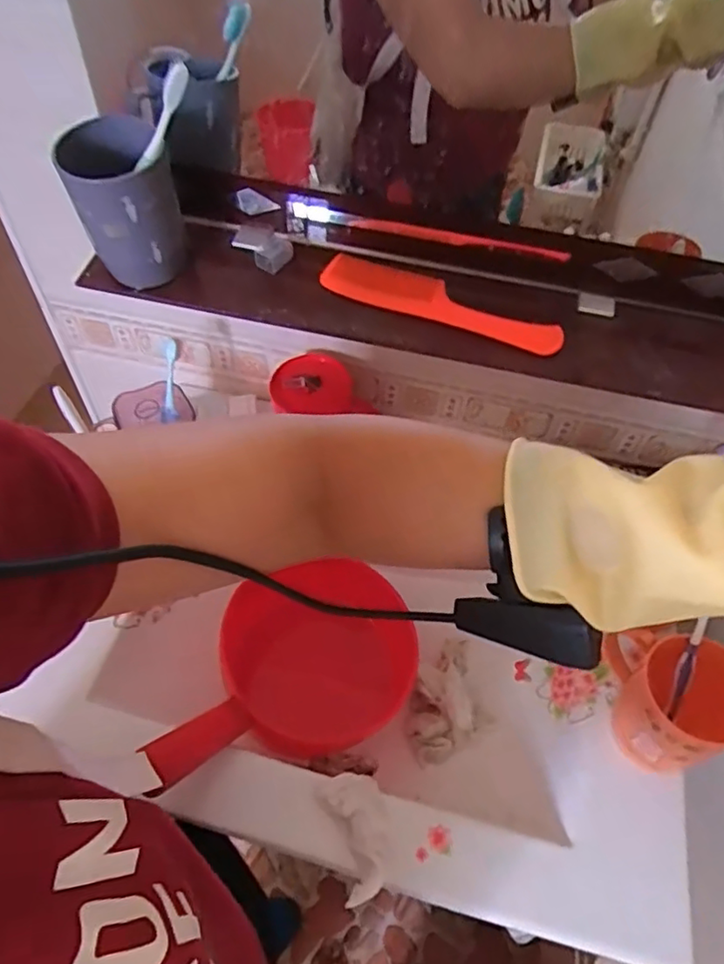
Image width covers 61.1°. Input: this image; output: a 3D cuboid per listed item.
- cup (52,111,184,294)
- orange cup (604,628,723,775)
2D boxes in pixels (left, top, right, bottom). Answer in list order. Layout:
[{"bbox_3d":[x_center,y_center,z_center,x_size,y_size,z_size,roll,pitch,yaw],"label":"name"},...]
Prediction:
[{"bbox_3d":[-0.187,-0.218,0.494,0.076,0.117,0.078,-12,55,-12],"label":"cup"},{"bbox_3d":[0.243,0.167,0.477,0.075,0.088,0.097,3,53,-1],"label":"orange cup"}]

